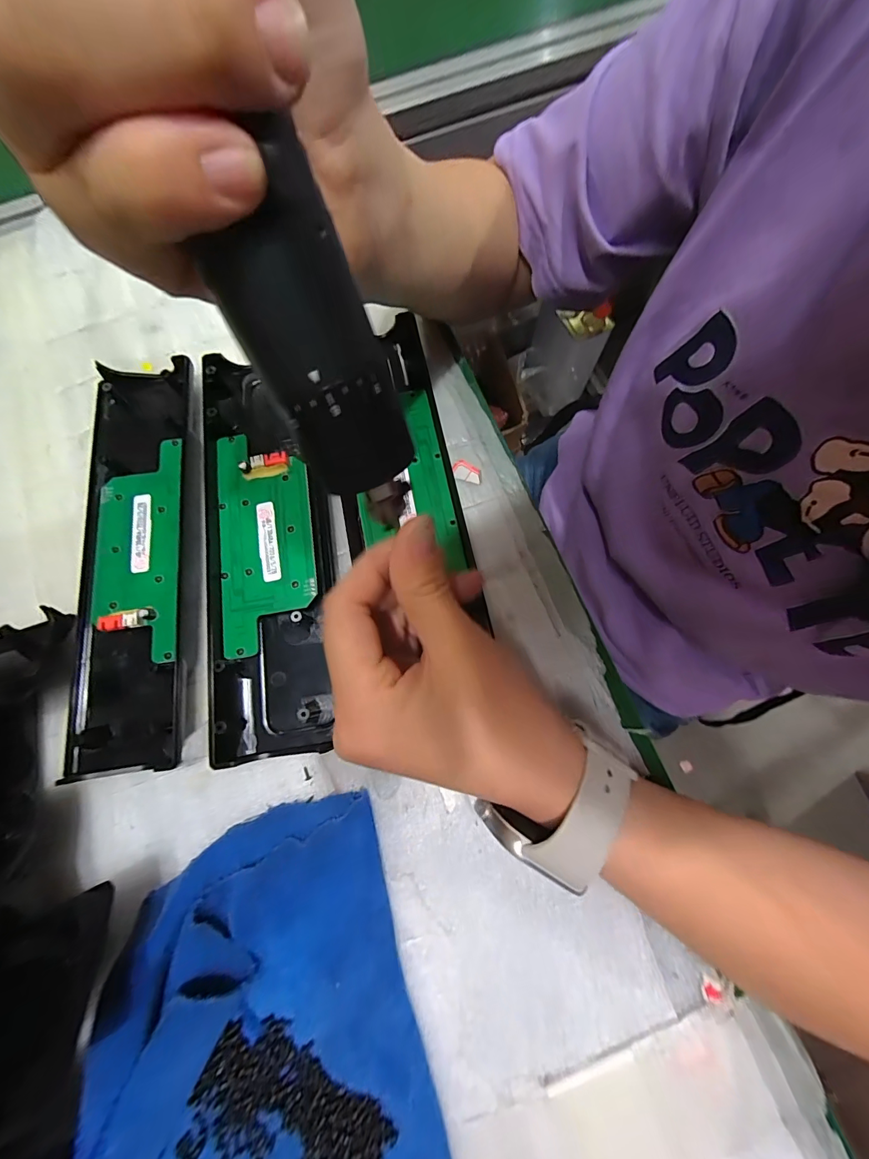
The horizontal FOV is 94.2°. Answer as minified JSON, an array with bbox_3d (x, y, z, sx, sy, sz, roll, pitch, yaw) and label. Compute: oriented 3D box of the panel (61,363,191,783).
[{"bbox_3d":[-0.177,-0.020,0.241,0.065,0.016,0.248,-7,75,-2],"label":"panel"}]

